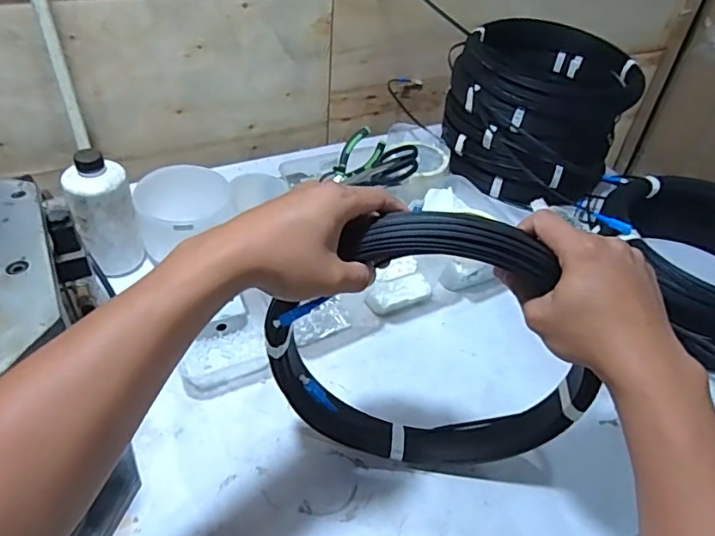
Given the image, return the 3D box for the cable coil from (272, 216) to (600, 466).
[{"bbox_3d":[0.064,0.079,0.468,0.271,0.273,0.046,8,42,2],"label":"cable coil"}]

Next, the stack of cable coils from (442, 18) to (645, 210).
[{"bbox_3d":[0.295,-0.263,0.903,0.274,0.186,0.276,20,43,16],"label":"stack of cable coils"}]

